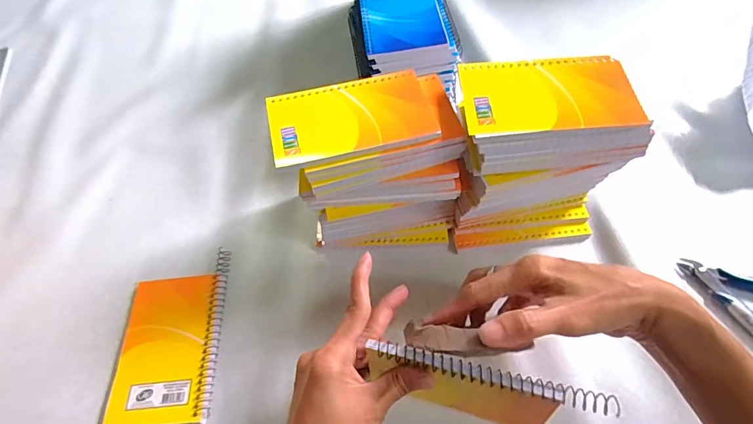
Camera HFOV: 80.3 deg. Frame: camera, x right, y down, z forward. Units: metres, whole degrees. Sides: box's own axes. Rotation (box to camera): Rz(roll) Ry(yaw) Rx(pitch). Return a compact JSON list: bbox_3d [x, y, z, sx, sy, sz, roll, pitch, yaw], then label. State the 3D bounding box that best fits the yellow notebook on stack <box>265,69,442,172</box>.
[{"bbox_3d":[-0.021,-0.078,0.365,0.128,0.009,0.082,-14,56,-5],"label":"yellow notebook on stack"}]

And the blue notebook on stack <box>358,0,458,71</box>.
[{"bbox_3d":[0.030,-0.204,0.473,0.090,0.017,0.147,-6,55,-1],"label":"blue notebook on stack"}]

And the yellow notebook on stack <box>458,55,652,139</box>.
[{"bbox_3d":[0.133,-0.091,0.350,0.128,0.009,0.079,-3,56,3],"label":"yellow notebook on stack"}]

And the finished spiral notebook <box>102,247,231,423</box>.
[{"bbox_3d":[-0.181,0.110,0.397,0.084,0.010,0.150,-5,56,1],"label":"finished spiral notebook"}]

